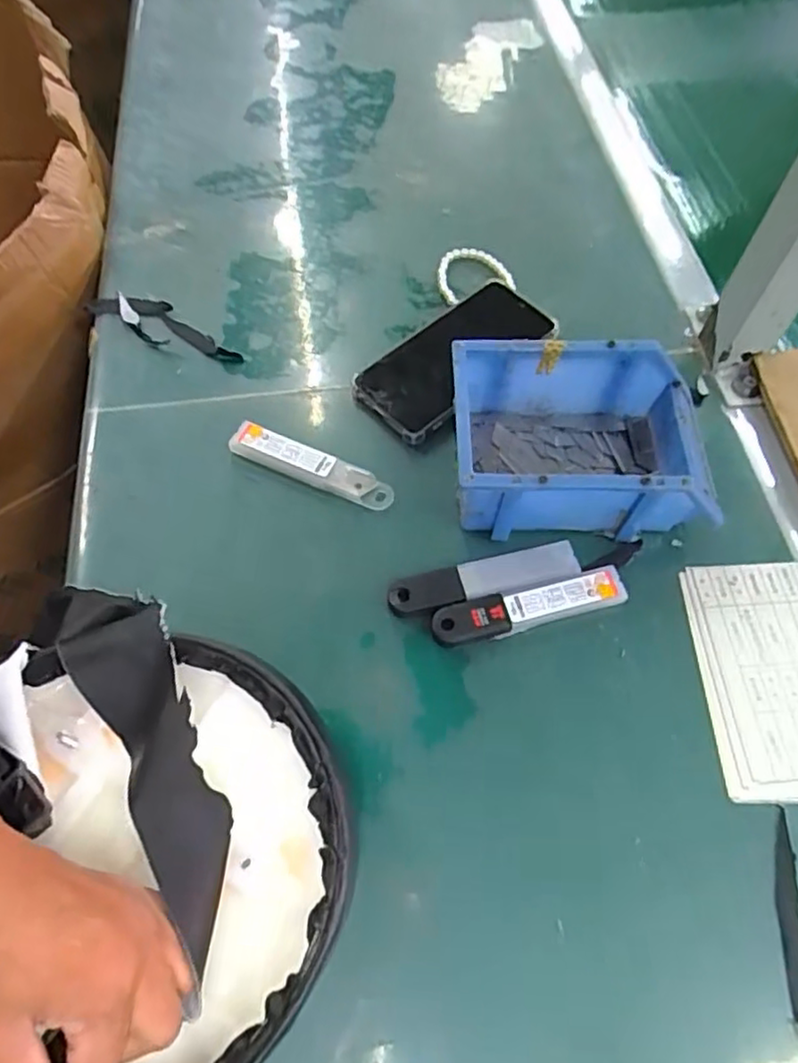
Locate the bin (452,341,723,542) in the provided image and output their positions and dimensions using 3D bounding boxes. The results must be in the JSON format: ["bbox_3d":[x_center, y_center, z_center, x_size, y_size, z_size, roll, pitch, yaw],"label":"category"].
[{"bbox_3d":[0.124,-0.061,0.452,0.174,0.074,0.114,0,63,0],"label":"bin"}]

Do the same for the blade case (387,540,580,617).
[{"bbox_3d":[0.056,0.033,0.437,0.125,0.009,0.027,-13,64,-7],"label":"blade case"}]

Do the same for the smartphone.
[{"bbox_3d":[0.045,-0.139,0.524,0.164,0.014,0.078,-38,69,-18],"label":"smartphone"}]

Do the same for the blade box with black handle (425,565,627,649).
[{"bbox_3d":[0.084,0.049,0.428,0.125,0.011,0.025,-13,64,-7],"label":"blade box with black handle"}]

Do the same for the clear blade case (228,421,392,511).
[{"bbox_3d":[-0.064,-0.048,0.481,0.124,0.015,0.026,22,65,11],"label":"clear blade case"}]

